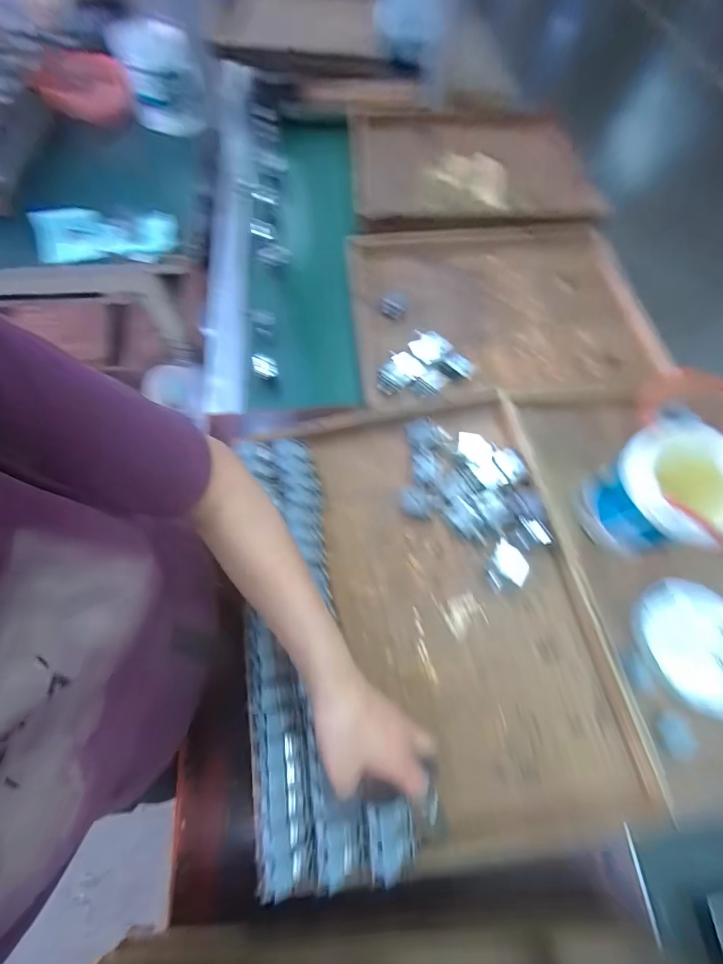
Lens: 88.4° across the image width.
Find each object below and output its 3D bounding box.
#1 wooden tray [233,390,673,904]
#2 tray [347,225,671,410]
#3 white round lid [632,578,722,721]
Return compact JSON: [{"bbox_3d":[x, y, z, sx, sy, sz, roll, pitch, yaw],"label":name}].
[{"bbox_3d":[0.061,0.130,0.435,0.391,0.033,0.490,-9,66,-4],"label":"wooden tray"},{"bbox_3d":[0.232,-0.300,0.651,0.483,0.073,0.400,-5,66,-2],"label":"tray"},{"bbox_3d":[0.398,0.194,0.440,0.122,0.020,0.146,-8,66,-4],"label":"white round lid"}]

